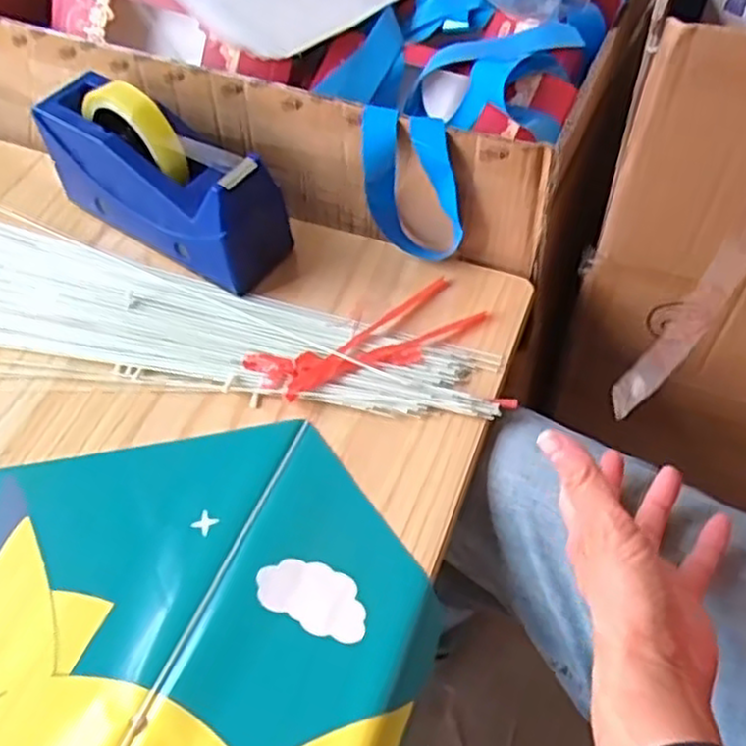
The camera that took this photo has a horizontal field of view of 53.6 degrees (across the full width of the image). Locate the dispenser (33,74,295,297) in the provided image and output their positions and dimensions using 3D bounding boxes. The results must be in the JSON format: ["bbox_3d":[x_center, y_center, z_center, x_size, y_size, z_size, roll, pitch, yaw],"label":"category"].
[{"bbox_3d":[-0.165,-0.152,0.578,0.205,0.113,0.064,29,61,21],"label":"dispenser"}]

